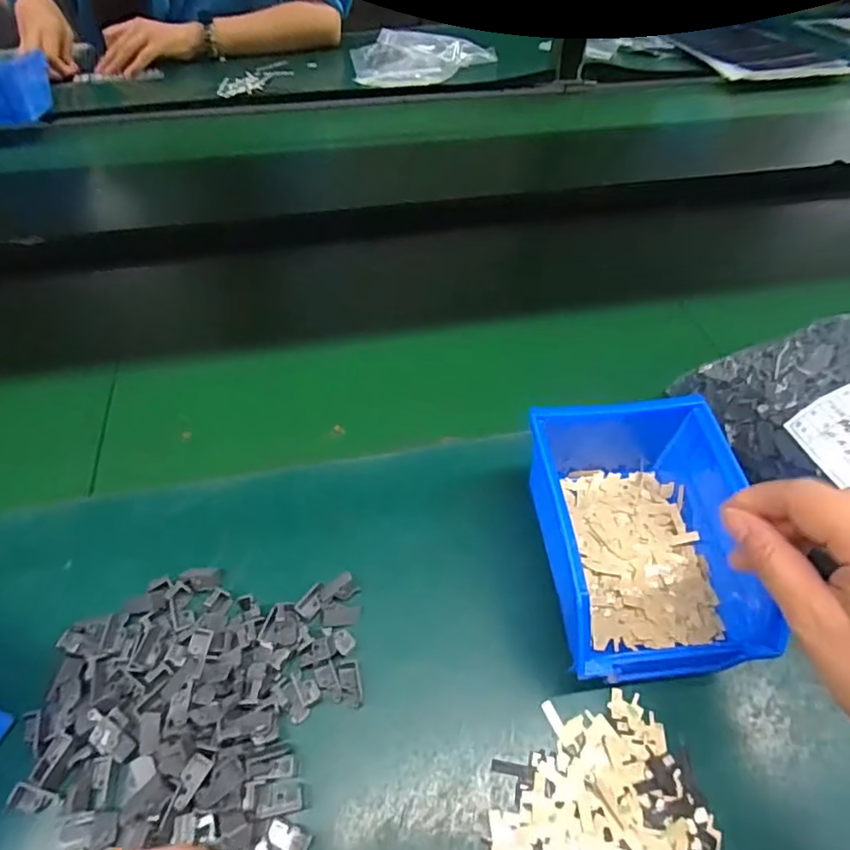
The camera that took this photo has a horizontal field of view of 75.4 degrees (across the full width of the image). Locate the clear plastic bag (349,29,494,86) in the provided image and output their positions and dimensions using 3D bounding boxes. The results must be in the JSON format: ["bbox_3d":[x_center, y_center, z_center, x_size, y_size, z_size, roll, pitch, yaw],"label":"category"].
[{"bbox_3d":[-0.005,-0.584,0.869,0.220,0.042,0.119,0,50,-2],"label":"clear plastic bag"}]

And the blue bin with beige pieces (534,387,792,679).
[{"bbox_3d":[0.119,0.054,0.322,0.105,0.072,0.167,-2,50,-3],"label":"blue bin with beige pieces"}]

